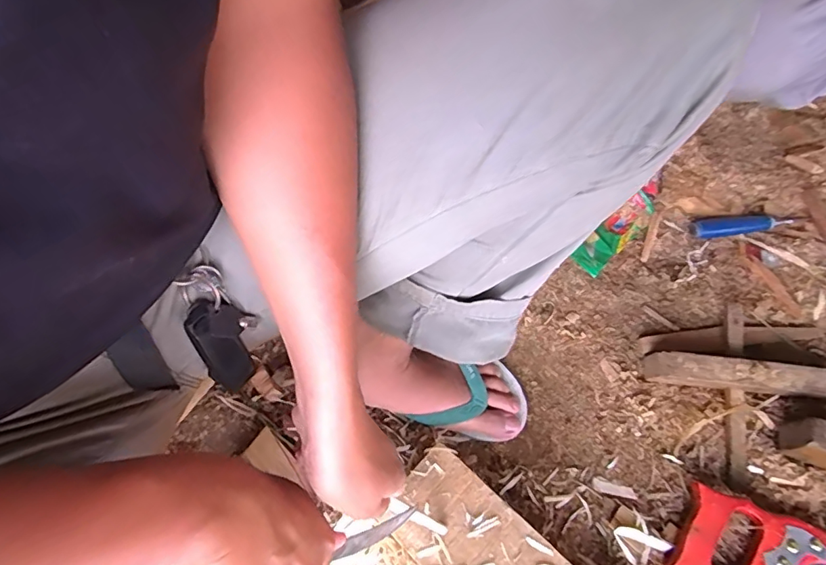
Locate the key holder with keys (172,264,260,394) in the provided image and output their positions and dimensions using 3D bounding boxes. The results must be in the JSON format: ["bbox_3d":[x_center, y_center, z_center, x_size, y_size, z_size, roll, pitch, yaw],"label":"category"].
[{"bbox_3d":[-0.132,0.035,0.357,0.038,0.092,0.026,-12,22,-2],"label":"key holder with keys"}]

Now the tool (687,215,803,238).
[{"bbox_3d":[0.435,-0.079,0.673,0.141,0.018,0.027,-7,62,-3],"label":"tool"}]

